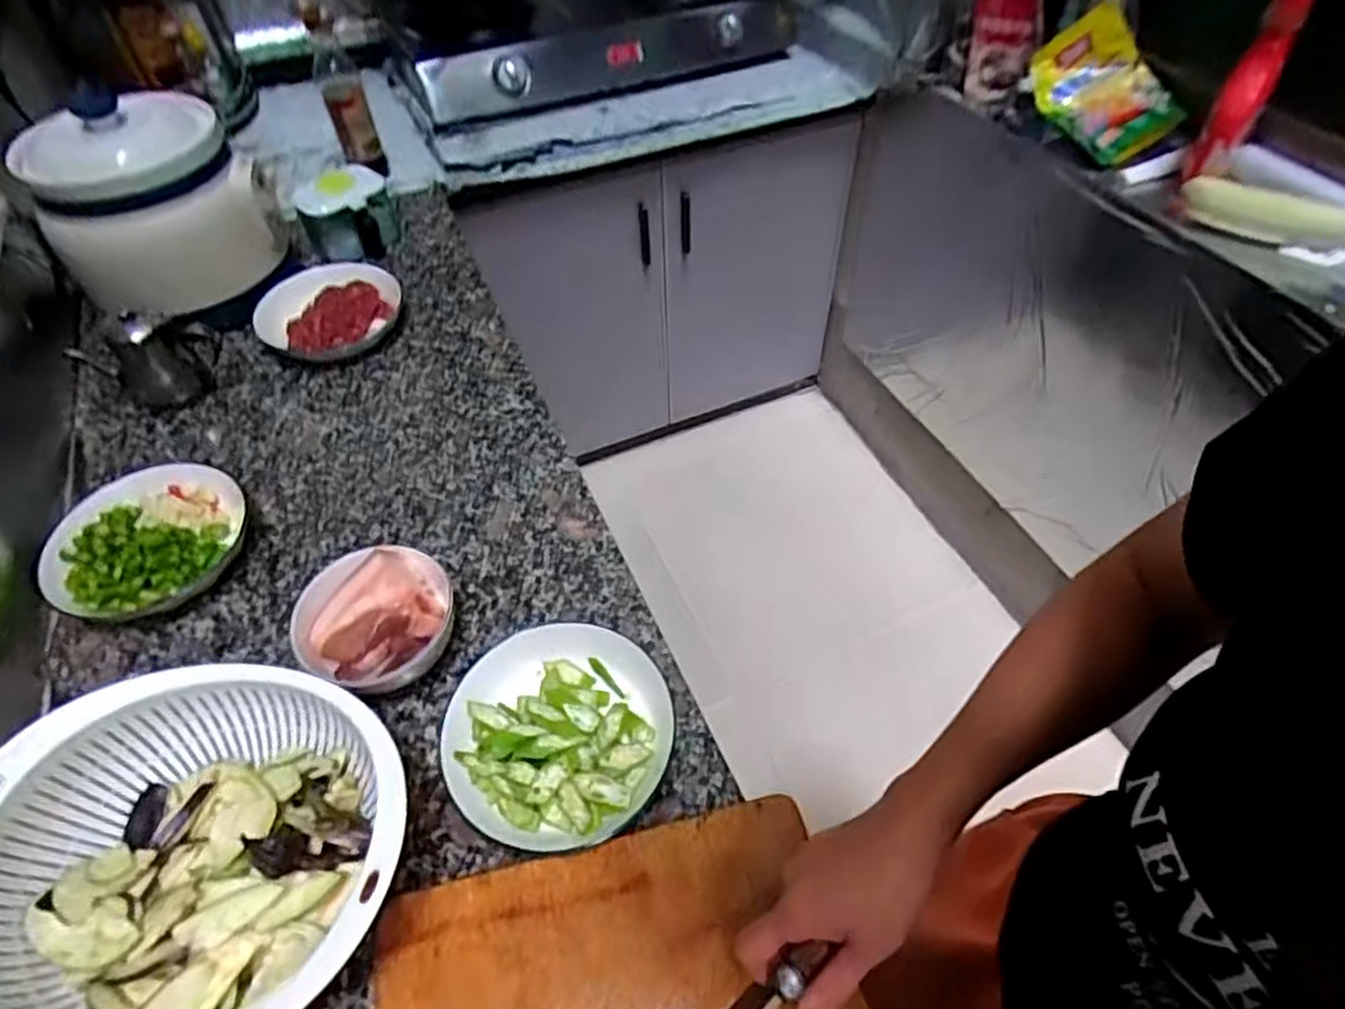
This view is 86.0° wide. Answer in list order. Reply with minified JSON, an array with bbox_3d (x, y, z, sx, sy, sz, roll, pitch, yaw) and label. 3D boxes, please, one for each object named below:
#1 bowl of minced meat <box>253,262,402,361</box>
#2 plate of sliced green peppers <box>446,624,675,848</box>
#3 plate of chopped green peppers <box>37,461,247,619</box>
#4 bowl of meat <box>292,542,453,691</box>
[{"bbox_3d":[-0.427,-0.239,0.898,0.153,0.046,0.156,-1,51,2],"label":"bowl of minced meat"},{"bbox_3d":[-0.090,0.173,0.555,0.168,0.038,0.165,-1,51,2],"label":"plate of sliced green peppers"},{"bbox_3d":[-0.503,0.035,0.681,0.163,0.045,0.160,-1,51,2],"label":"plate of chopped green peppers"},{"bbox_3d":[-0.247,0.099,0.598,0.122,0.076,0.113,-1,51,2],"label":"bowl of meat"}]

